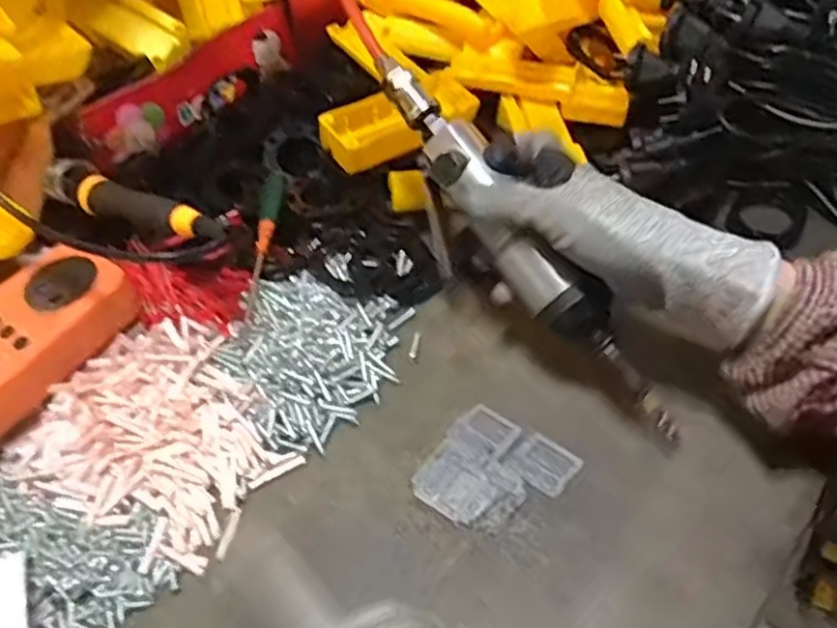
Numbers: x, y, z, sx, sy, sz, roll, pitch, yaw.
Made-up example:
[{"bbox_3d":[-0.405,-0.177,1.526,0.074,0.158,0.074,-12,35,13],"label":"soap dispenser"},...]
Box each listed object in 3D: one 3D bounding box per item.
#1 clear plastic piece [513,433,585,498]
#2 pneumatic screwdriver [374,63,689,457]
[{"bbox_3d":[0.070,0.082,0.405,0.032,0.004,0.029,34,60,27],"label":"clear plastic piece"},{"bbox_3d":[0.058,-0.042,0.415,0.033,0.032,0.267,-32,79,-21],"label":"pneumatic screwdriver"}]

